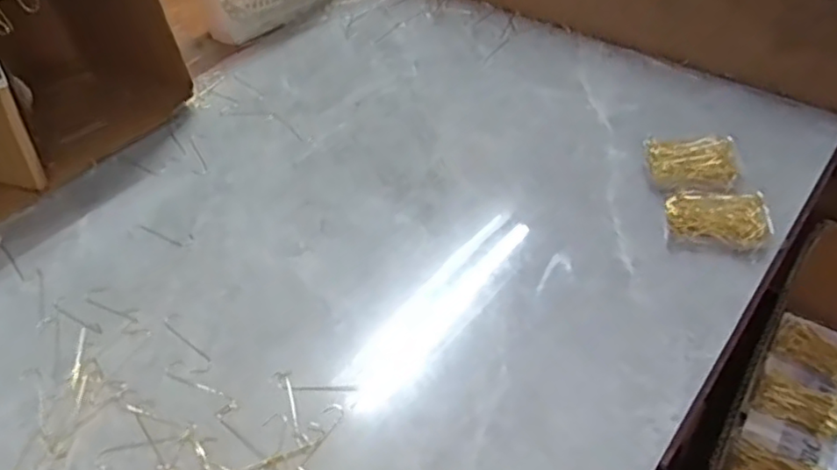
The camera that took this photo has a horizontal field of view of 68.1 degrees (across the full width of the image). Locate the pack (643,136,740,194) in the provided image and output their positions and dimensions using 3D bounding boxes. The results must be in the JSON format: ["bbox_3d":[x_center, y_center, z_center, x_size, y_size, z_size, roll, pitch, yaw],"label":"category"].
[{"bbox_3d":[0.238,-0.063,0.539,0.073,0.022,0.047,4,47,9],"label":"pack"}]

